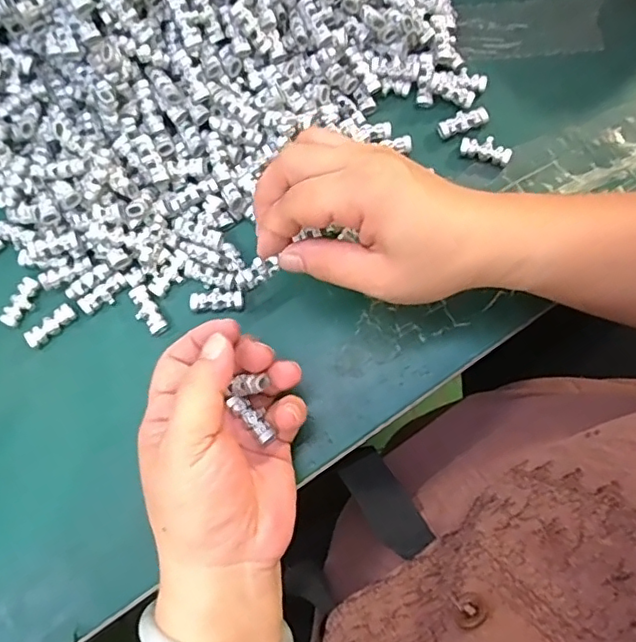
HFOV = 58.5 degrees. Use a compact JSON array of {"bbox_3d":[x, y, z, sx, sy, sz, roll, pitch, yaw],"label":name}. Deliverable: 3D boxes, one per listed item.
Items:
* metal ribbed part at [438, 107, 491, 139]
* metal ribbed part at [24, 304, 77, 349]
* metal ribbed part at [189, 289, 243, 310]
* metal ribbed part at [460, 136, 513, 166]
[{"bbox_3d":[0.089,-0.123,0.347,0.030,0.006,0.012,-18,76,-3],"label":"metal ribbed part"},{"bbox_3d":[-0.154,0.002,0.327,0.030,0.006,0.012,-41,78,-8],"label":"metal ribbed part"},{"bbox_3d":[-0.058,-0.012,0.327,0.031,0.005,0.011,-2,76,1],"label":"metal ribbed part"},{"bbox_3d":[0.102,-0.104,0.344,0.030,0.008,0.015,24,78,7],"label":"metal ribbed part"}]

